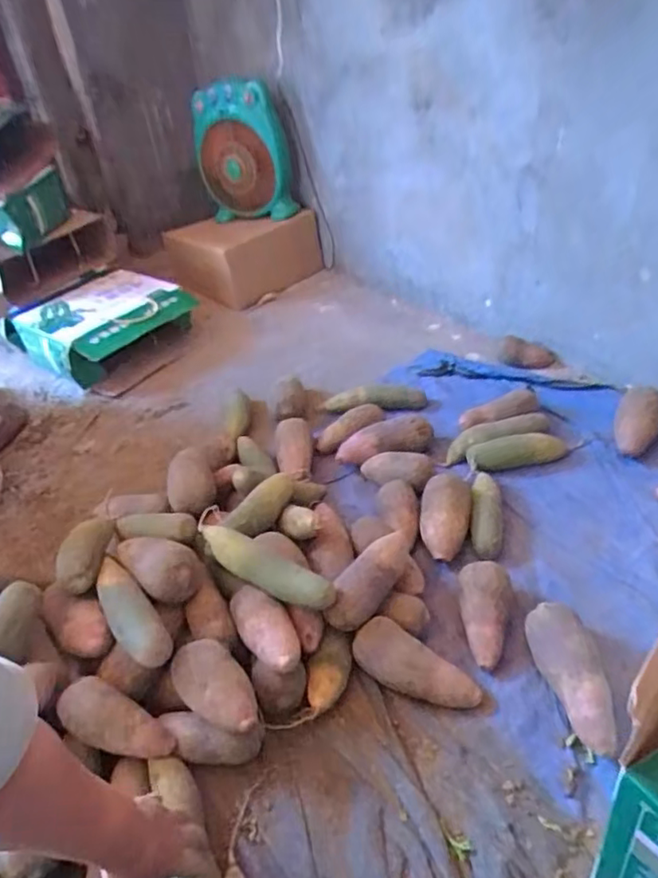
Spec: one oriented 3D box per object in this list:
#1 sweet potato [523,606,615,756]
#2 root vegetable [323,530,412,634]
[{"bbox_3d":[0.317,0.308,0.781,0.072,0.074,0.183,-8,38,0],"label":"sweet potato"},{"bbox_3d":[0.061,0.210,0.870,0.060,0.069,0.169,24,48,33],"label":"root vegetable"}]

